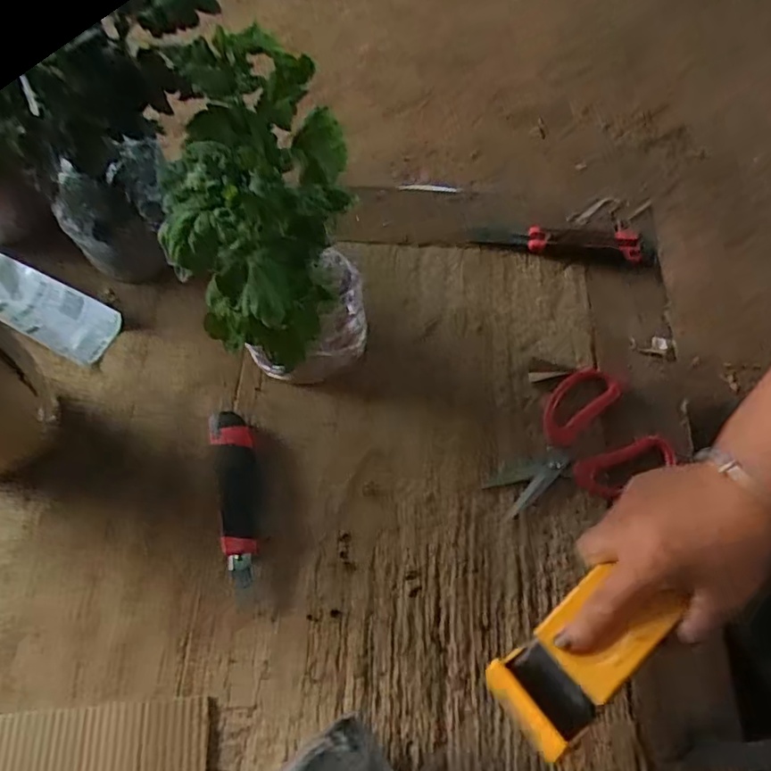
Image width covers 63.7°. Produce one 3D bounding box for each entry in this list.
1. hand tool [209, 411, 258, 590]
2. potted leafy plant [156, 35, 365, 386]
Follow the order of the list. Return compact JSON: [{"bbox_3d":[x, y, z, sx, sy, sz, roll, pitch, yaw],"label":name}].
[{"bbox_3d":[-0.136,0.099,0.574,0.037,0.016,0.160,-10,66,-8],"label":"hand tool"},{"bbox_3d":[-0.089,-0.102,0.530,0.136,0.280,0.221,-7,63,-7],"label":"potted leafy plant"}]

